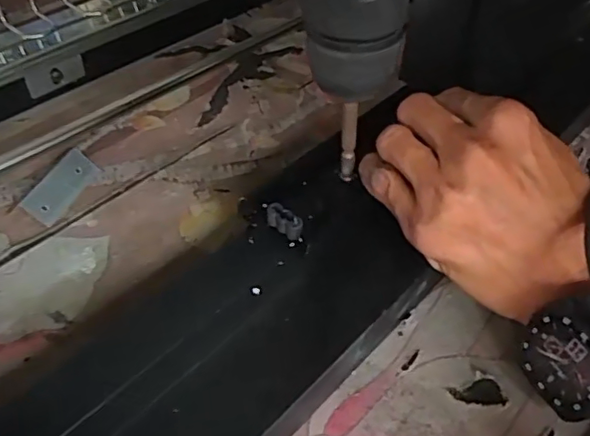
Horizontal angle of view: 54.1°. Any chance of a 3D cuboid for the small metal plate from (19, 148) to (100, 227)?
[{"bbox_3d":[-0.127,-0.018,0.315,0.020,0.004,0.049,32,50,-7],"label":"small metal plate"}]

